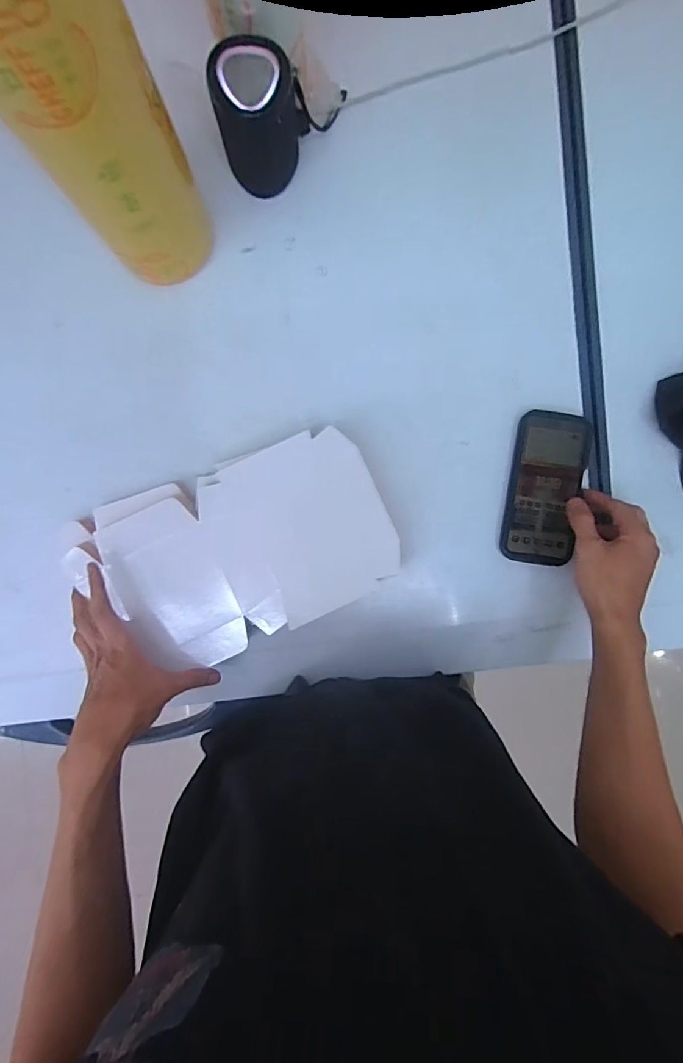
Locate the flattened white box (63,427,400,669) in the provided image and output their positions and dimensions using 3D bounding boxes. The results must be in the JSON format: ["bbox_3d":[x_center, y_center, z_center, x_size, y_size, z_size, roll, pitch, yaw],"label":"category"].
[{"bbox_3d":[-0.107,0.024,0.493,0.313,0.020,0.181,-19,93,-1],"label":"flattened white box"}]

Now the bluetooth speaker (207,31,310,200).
[{"bbox_3d":[-0.075,-0.393,0.458,0.087,0.105,0.073,-7,93,-2],"label":"bluetooth speaker"}]

